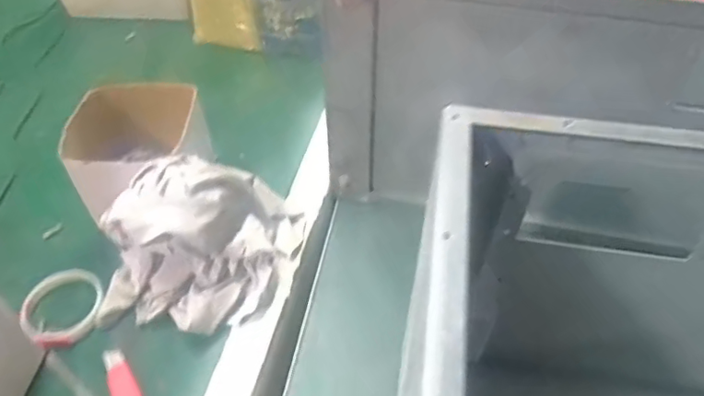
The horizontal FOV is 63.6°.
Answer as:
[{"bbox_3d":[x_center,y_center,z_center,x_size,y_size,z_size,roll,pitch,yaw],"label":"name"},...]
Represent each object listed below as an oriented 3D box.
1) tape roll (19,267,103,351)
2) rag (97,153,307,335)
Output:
[{"bbox_3d":[-0.309,0.117,0.610,0.078,0.022,0.087,-16,50,-13],"label":"tape roll"},{"bbox_3d":[-0.166,0.037,0.610,0.192,0.127,0.184,8,49,8],"label":"rag"}]

